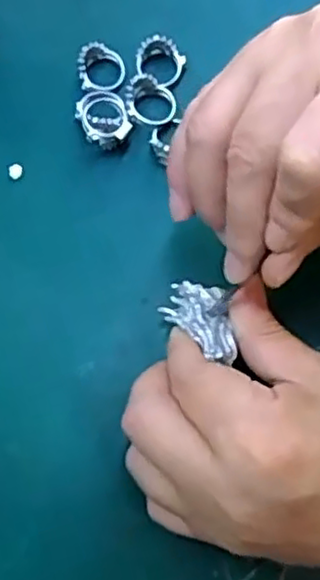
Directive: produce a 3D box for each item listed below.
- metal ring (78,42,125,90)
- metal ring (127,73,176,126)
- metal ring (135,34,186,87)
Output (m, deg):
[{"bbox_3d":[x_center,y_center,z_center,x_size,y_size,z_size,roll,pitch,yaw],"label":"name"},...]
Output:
[{"bbox_3d":[-0.027,-0.103,0.315,0.021,0.011,0.021,0,76,-1],"label":"metal ring"},{"bbox_3d":[-0.004,-0.085,0.308,0.021,0.009,0.023,0,76,-1],"label":"metal ring"},{"bbox_3d":[0.001,-0.105,0.314,0.021,0.010,0.022,0,76,-1],"label":"metal ring"}]

